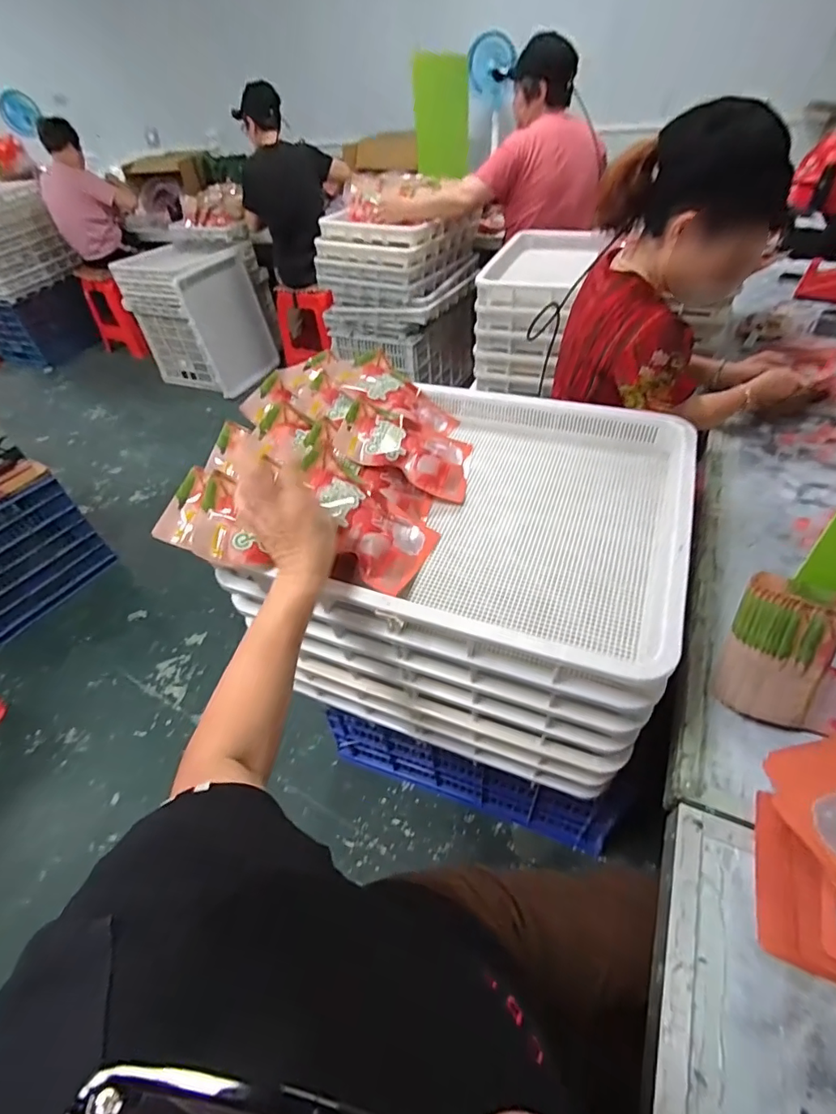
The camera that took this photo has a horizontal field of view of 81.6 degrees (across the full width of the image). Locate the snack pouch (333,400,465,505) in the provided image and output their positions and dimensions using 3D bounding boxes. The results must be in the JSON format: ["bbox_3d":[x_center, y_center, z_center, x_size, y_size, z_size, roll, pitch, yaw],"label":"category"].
[{"bbox_3d":[-0.018,-0.174,0.775,0.214,0.024,0.137,21,50,-7],"label":"snack pouch"}]

